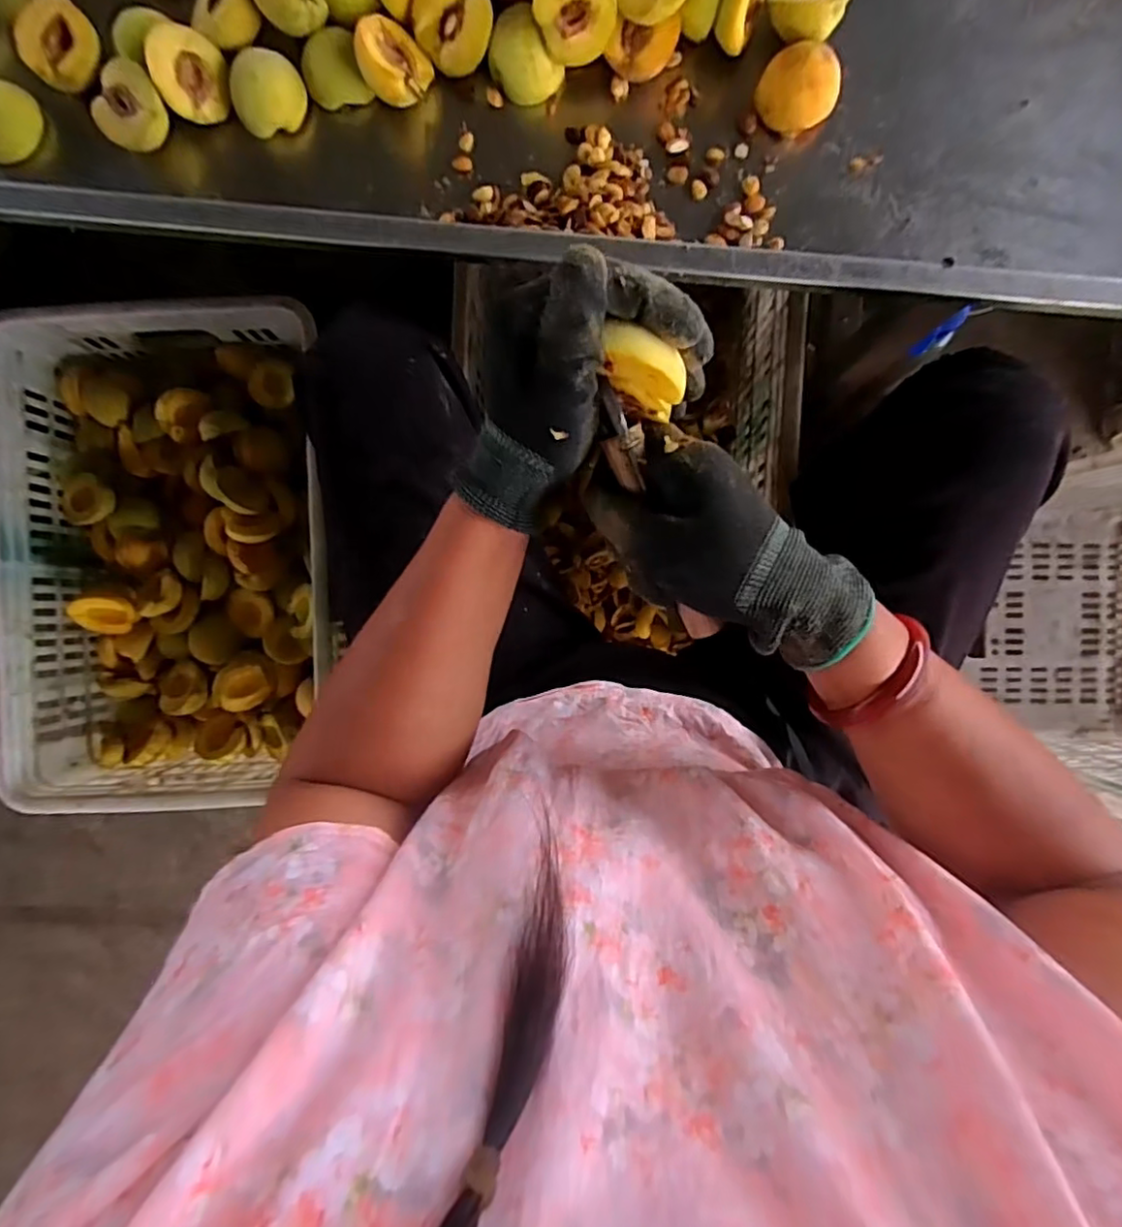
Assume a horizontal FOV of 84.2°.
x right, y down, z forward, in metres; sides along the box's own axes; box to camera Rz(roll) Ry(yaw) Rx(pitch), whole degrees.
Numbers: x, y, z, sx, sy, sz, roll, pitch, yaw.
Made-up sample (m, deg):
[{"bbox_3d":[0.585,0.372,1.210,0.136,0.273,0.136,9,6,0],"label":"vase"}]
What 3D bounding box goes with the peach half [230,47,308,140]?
[{"bbox_3d":[-0.230,-0.409,0.487,0.056,0.023,0.051,-14,124,2],"label":"peach half"}]

